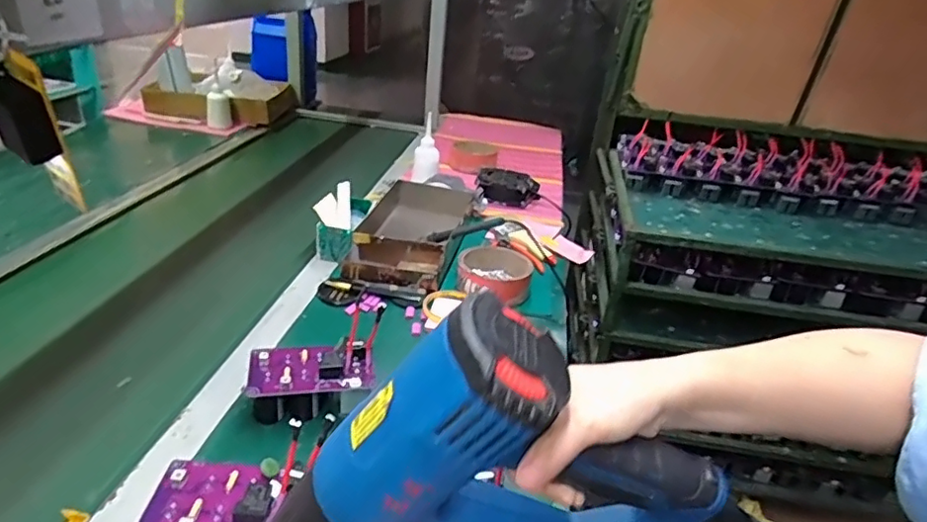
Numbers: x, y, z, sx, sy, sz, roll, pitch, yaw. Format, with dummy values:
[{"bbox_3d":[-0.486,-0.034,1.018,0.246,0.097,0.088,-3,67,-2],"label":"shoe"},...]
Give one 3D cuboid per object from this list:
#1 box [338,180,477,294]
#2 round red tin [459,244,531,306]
[{"bbox_3d":[-0.102,-0.059,1.074,0.196,0.059,0.342,9,27,6],"label":"box"},{"bbox_3d":[0.053,0.017,0.979,0.122,0.044,0.140,8,27,3],"label":"round red tin"}]

